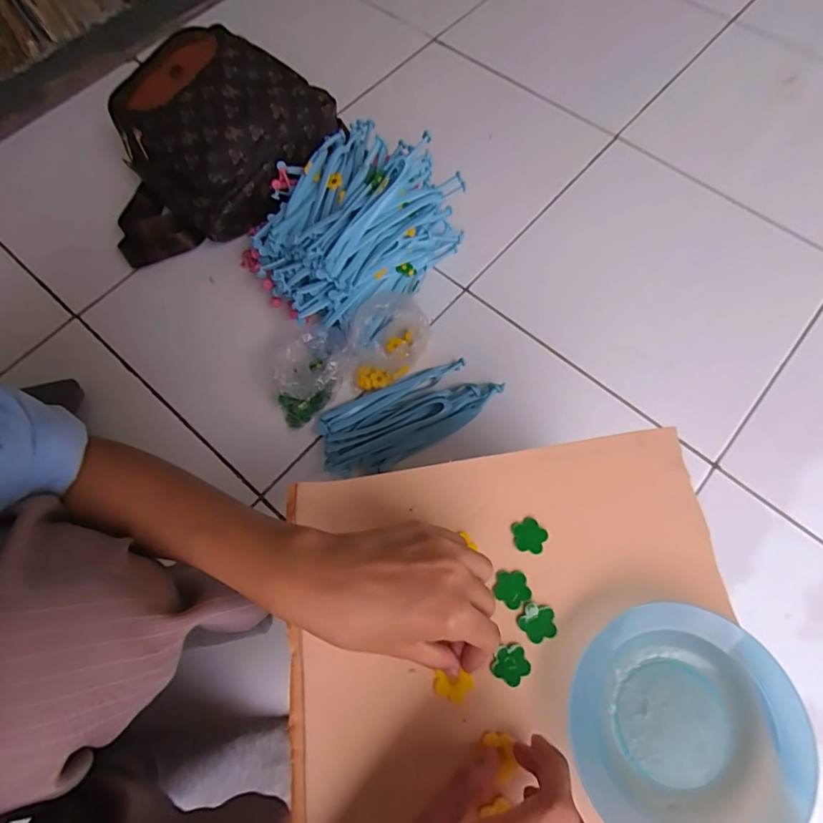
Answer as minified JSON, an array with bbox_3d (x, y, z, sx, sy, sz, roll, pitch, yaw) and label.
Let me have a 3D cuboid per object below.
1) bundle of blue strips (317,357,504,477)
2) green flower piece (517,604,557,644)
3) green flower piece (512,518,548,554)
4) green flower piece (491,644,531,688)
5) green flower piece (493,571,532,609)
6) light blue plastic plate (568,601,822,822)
[{"bbox_3d":[-0.002,0.002,0.618,0.233,0.040,0.104,-22,70,-7],"label":"bundle of blue strips"},{"bbox_3d":[0.082,0.135,0.307,0.023,0.004,0.022,0,69,1],"label":"green flower piece"},{"bbox_3d":[0.081,0.085,0.327,0.023,0.004,0.023,0,69,1],"label":"green flower piece"},{"bbox_3d":[0.063,0.158,0.299,0.022,0.004,0.023,0,69,1],"label":"green flower piece"},{"bbox_3d":[0.067,0.116,0.316,0.023,0.004,0.023,0,69,1],"label":"green flower piece"},{"bbox_3d":[0.158,0.182,0.277,0.126,0.019,0.126,0,69,1],"label":"light blue plastic plate"}]

